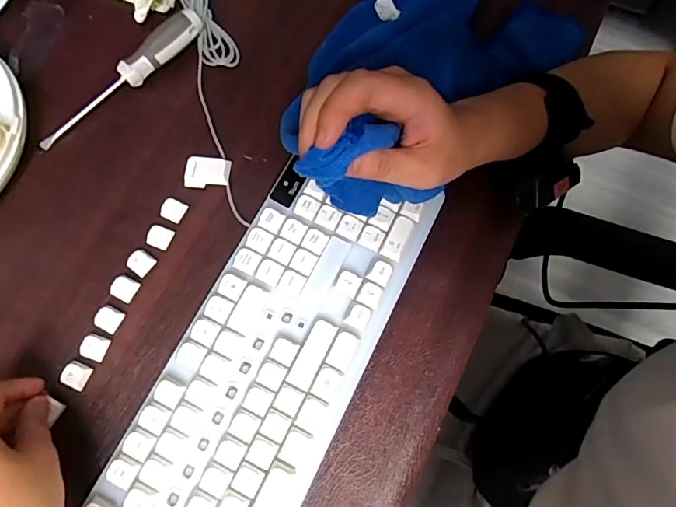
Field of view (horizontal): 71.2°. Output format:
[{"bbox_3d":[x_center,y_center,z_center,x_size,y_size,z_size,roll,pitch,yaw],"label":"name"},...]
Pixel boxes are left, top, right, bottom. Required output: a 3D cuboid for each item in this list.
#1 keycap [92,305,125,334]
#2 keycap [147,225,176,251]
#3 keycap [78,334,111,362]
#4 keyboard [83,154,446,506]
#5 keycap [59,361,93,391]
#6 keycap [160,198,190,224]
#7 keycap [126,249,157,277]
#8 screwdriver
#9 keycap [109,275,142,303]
[{"bbox_3d":[-0.175,0.050,0.361,0.019,0.008,0.018,27,74,9],"label":"keycap"},{"bbox_3d":[-0.144,-0.013,0.381,0.019,0.006,0.017,20,73,7],"label":"keycap"},{"bbox_3d":[-0.182,0.070,0.353,0.017,0.011,0.018,22,73,7],"label":"keycap"},{"bbox_3d":[-0.062,0.100,0.339,0.126,0.026,0.354,26,74,8],"label":"keyboard"},{"bbox_3d":[-0.193,0.089,0.347,0.018,0.008,0.018,22,73,7],"label":"keycap"},{"bbox_3d":[-0.136,-0.036,0.388,0.020,0.007,0.018,23,73,7],"label":"keycap"},{"bbox_3d":[-0.156,0.007,0.374,0.017,0.011,0.018,34,75,10],"label":"keycap"},{"bbox_3d":[-0.193,-0.156,0.417,0.174,0.026,0.020,-39,76,-11],"label":"screwdriver"},{"bbox_3d":[-0.166,0.027,0.368,0.019,0.008,0.018,27,74,9],"label":"keycap"}]

